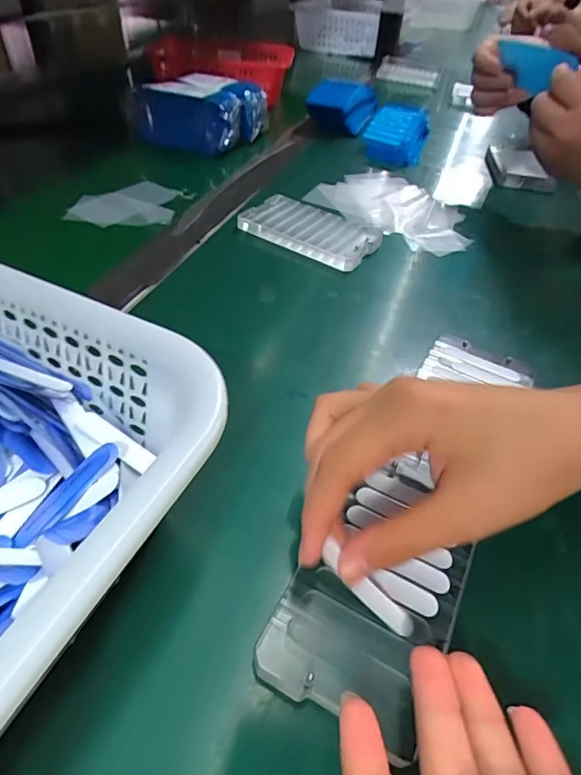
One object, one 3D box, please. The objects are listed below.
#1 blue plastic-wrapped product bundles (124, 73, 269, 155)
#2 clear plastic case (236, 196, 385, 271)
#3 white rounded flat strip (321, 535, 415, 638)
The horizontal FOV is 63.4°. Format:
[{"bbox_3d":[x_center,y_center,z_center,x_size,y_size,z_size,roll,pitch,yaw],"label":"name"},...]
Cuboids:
[{"bbox_3d":[-0.117,-0.360,0.613,0.135,0.061,0.126,22,47,16],"label":"blue plastic-wrapped product bundles"},{"bbox_3d":[0.020,-0.151,0.448,0.124,0.017,0.072,27,48,20],"label":"clear plastic case"},{"bbox_3d":[0.032,0.085,0.198,0.046,0.004,0.010,42,53,7],"label":"white rounded flat strip"}]

